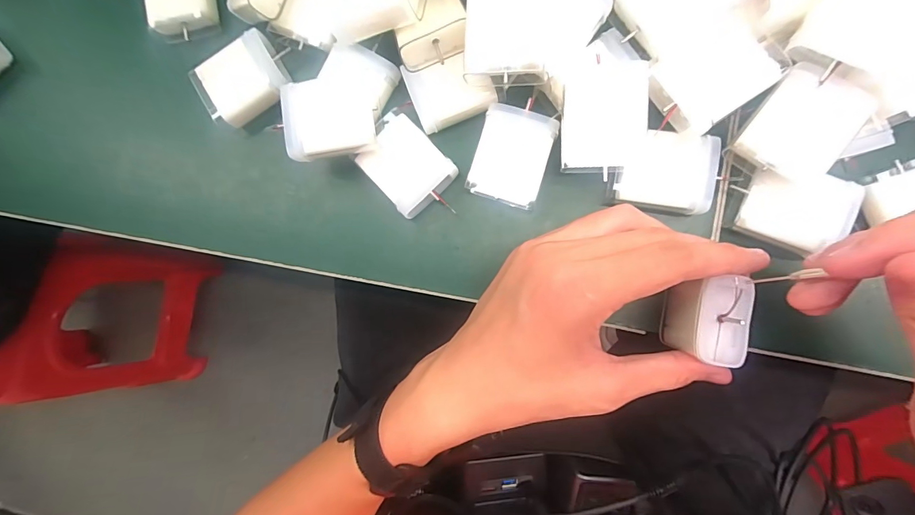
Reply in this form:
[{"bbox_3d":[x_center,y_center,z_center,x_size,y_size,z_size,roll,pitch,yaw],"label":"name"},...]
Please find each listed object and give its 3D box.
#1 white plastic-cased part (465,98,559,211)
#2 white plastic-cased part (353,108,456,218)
[{"bbox_3d":[0.031,-0.059,0.234,0.040,0.014,0.055,18,89,7],"label":"white plastic-cased part"},{"bbox_3d":[-0.029,-0.053,0.240,0.039,0.016,0.056,-44,83,3],"label":"white plastic-cased part"}]

